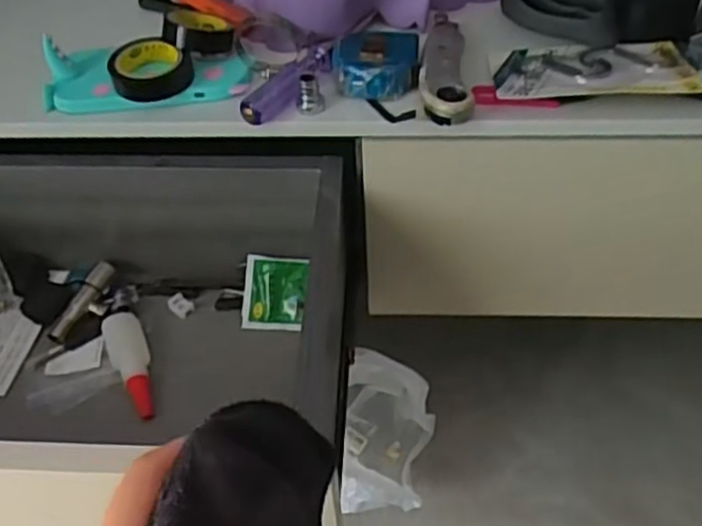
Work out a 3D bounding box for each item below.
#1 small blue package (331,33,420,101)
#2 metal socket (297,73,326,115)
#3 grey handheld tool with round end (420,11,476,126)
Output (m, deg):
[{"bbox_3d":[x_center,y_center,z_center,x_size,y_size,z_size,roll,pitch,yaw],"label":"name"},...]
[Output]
[{"bbox_3d":[0.021,-0.159,0.581,0.067,0.036,0.063,0,47,3],"label":"small blue package"},{"bbox_3d":[-0.032,-0.131,0.562,0.021,0.035,0.017,-4,47,0],"label":"metal socket"},{"bbox_3d":[0.075,-0.163,0.581,0.038,0.025,0.145,0,47,3],"label":"grey handheld tool with round end"}]

